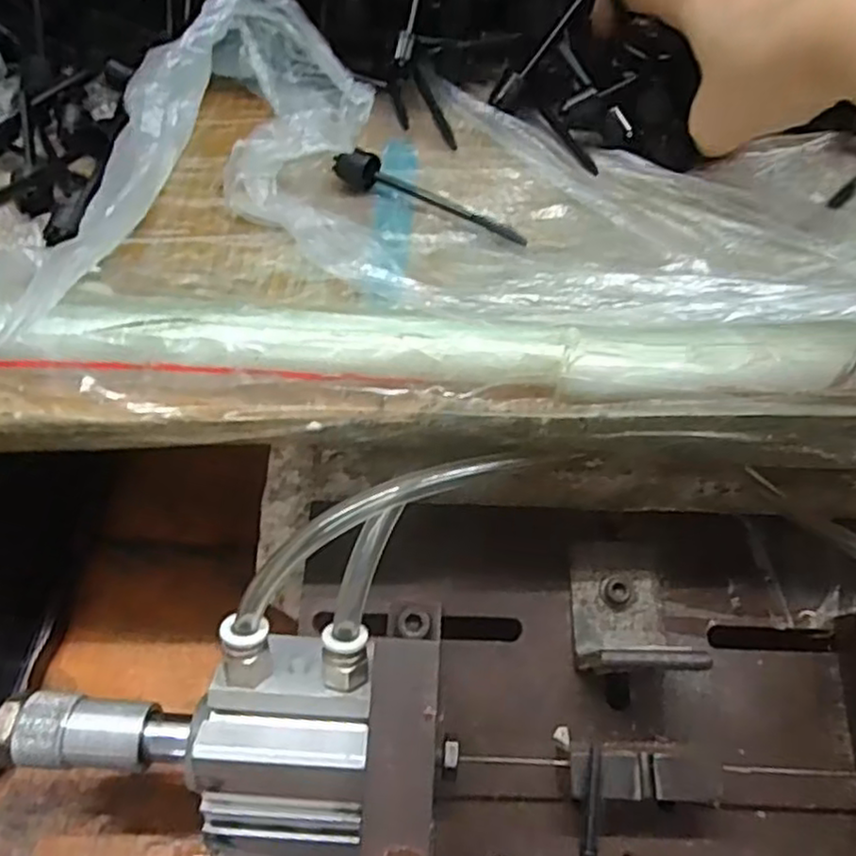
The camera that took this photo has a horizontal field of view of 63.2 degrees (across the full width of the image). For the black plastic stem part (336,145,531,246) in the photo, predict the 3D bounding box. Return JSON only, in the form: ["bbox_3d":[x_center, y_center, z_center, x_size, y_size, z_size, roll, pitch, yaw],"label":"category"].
[{"bbox_3d":[0.001,-0.096,0.282,0.086,0.013,0.014,24,55,16],"label":"black plastic stem part"}]

